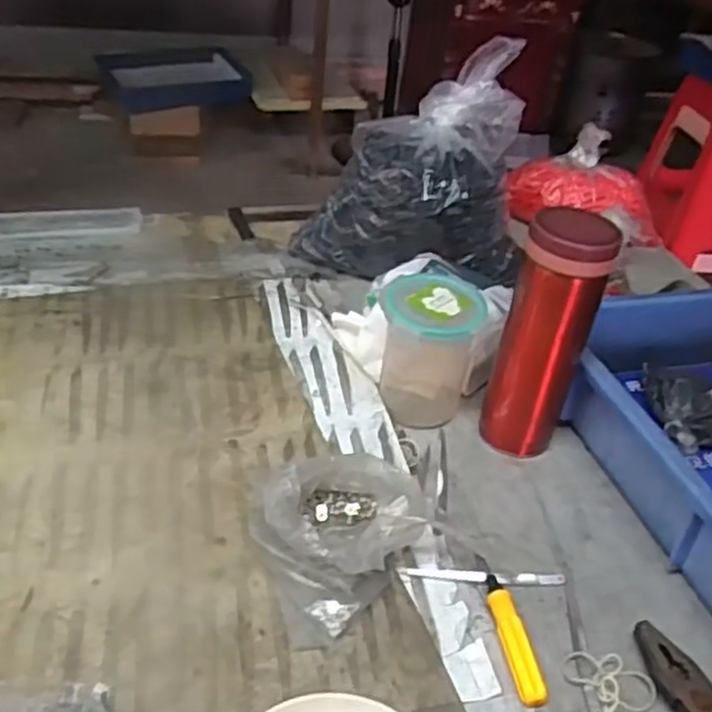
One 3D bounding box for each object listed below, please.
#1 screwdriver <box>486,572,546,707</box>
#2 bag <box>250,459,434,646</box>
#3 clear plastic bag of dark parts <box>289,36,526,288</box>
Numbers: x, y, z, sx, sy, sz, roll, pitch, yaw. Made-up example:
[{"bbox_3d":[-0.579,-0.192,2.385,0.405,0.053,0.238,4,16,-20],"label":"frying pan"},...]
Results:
[{"bbox_3d":[0.093,0.167,0.451,0.016,0.014,0.083,-2,38,-13],"label":"screwdriver"},{"bbox_3d":[-0.008,0.112,0.483,0.119,0.042,0.134,4,37,-5],"label":"bag"},{"bbox_3d":[0.053,-0.174,0.727,0.203,0.193,0.136,1,38,-9],"label":"clear plastic bag of dark parts"}]

